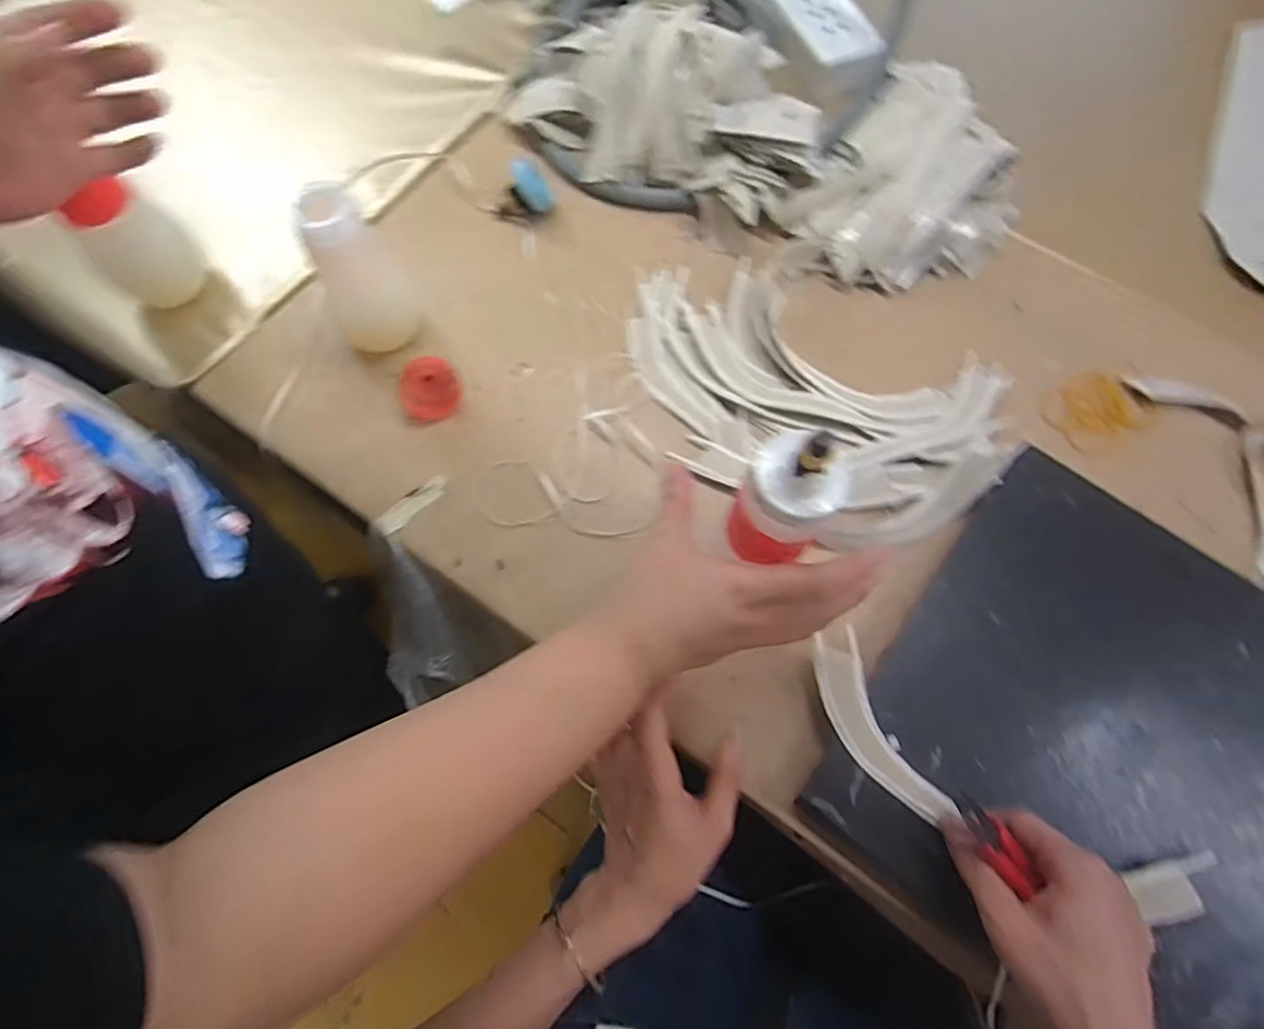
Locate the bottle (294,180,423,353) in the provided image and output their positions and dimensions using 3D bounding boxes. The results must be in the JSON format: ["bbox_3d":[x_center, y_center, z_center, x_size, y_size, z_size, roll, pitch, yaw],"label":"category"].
[{"bbox_3d":[-0.194,-0.169,0.463,0.053,0.124,0.049,-21,74,-7],"label":"bottle"}]

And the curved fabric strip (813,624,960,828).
[{"bbox_3d":[0.152,0.134,0.405,0.042,0.005,0.121,-26,71,-9],"label":"curved fabric strip"}]

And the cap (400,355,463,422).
[{"bbox_3d":[-0.155,-0.097,0.496,0.045,0.024,0.041,0,72,-1],"label":"cap"}]

